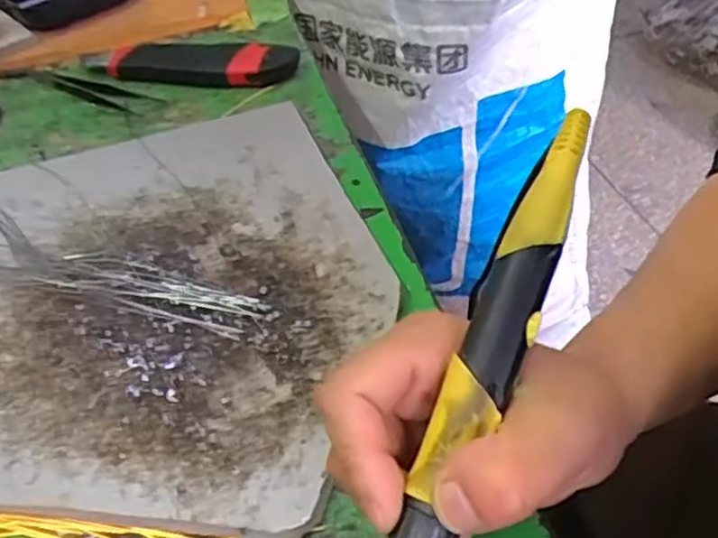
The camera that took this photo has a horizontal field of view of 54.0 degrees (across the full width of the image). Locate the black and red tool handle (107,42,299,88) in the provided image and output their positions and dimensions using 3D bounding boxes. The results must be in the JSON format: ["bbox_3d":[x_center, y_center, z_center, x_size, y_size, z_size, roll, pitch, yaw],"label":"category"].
[{"bbox_3d":[-0.116,-0.150,0.509,0.143,0.026,0.037,7,44,11],"label":"black and red tool handle"}]

